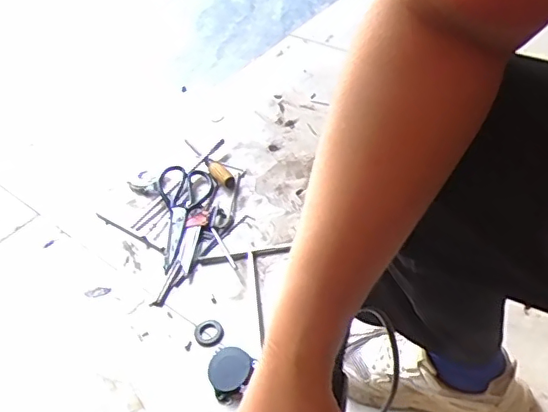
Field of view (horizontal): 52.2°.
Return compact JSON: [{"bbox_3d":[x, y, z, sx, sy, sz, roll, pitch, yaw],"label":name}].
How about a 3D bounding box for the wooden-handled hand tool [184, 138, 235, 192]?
[{"bbox_3d":[-0.130,-0.083,1.116,0.026,0.020,0.171,-35,48,-24],"label":"wooden-handled hand tool"}]

